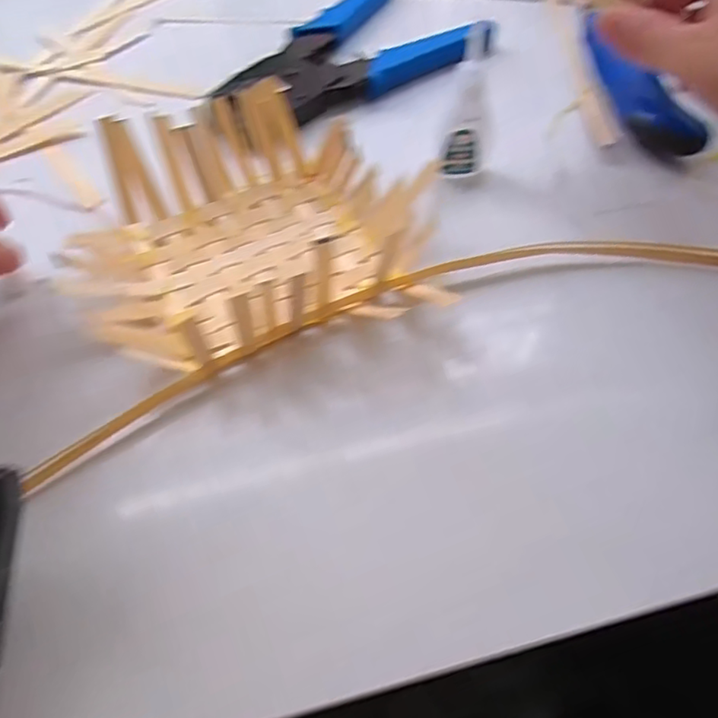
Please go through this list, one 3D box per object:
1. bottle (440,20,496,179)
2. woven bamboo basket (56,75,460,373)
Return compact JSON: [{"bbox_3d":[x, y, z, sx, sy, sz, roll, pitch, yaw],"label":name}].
[{"bbox_3d":[0.057,-0.130,0.306,0.020,0.076,0.023,10,60,6],"label":"bottle"},{"bbox_3d":[-0.055,-0.066,0.288,0.171,0.045,0.130,-17,61,-10],"label":"woven bamboo basket"}]

